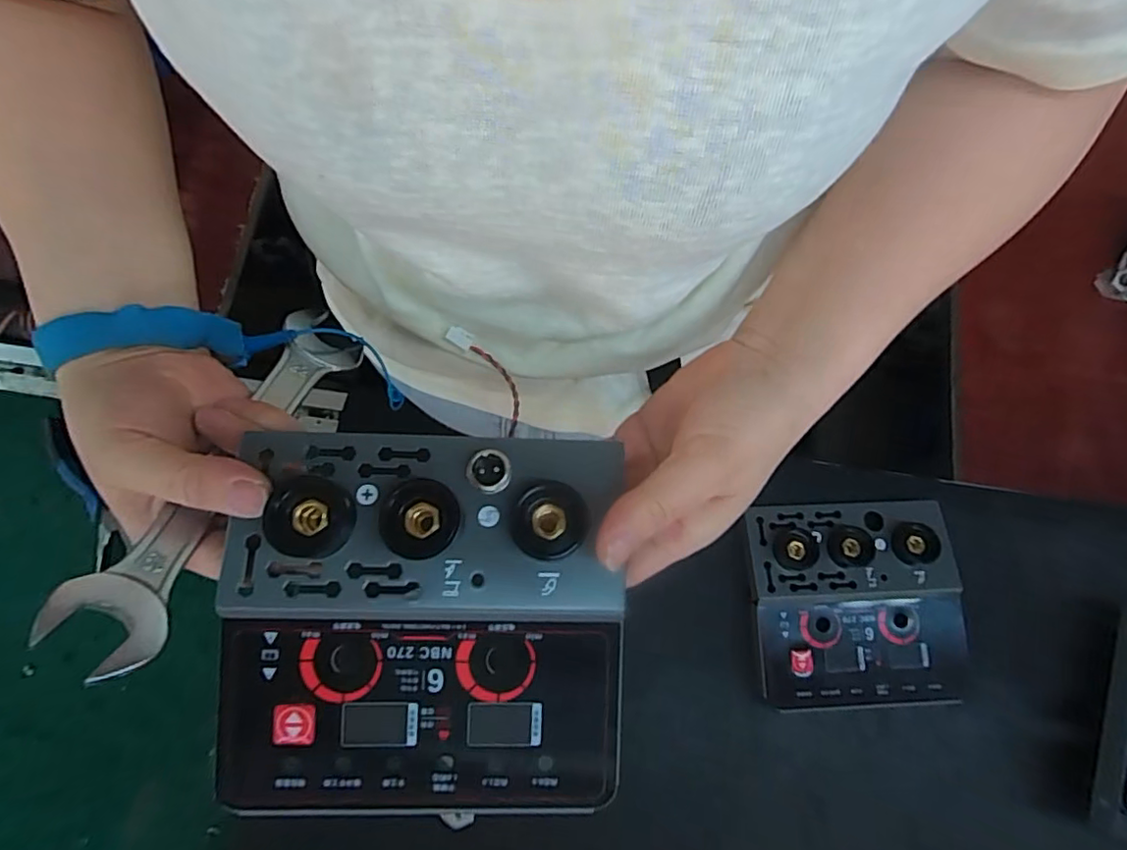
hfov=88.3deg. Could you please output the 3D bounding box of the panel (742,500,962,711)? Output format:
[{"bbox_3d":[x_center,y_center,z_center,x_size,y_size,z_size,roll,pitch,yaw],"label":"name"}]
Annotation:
[{"bbox_3d":[0.219,0.135,0.441,0.152,0.027,0.148,-2,78,-2],"label":"panel"}]

